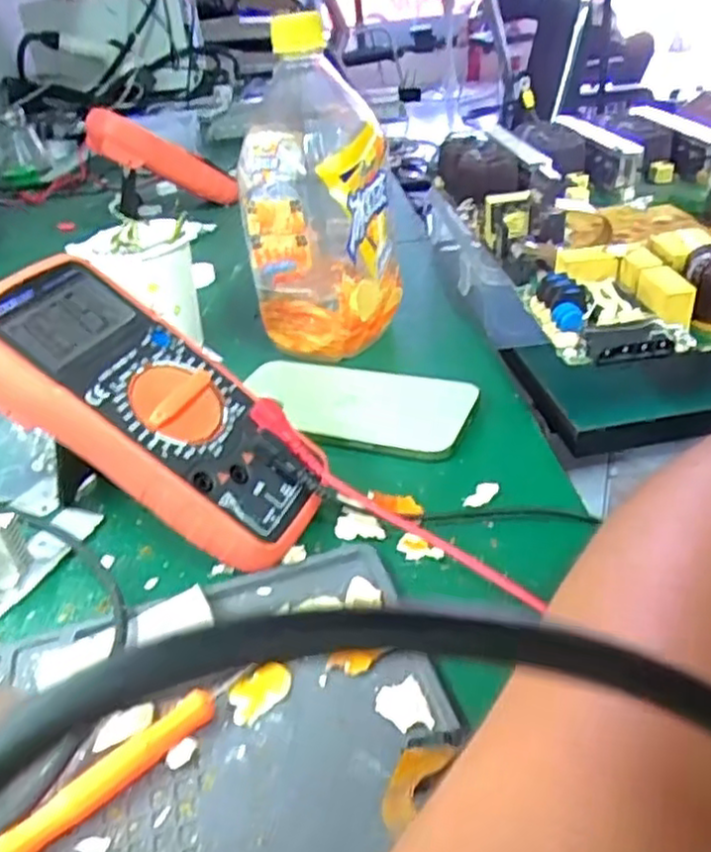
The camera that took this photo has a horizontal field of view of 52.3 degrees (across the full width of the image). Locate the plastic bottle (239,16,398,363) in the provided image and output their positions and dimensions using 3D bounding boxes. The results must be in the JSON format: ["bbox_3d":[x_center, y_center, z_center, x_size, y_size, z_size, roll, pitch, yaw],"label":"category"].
[{"bbox_3d":[-0.023,-0.147,0.473,0.093,0.191,0.107,-4,33,3],"label":"plastic bottle"}]

